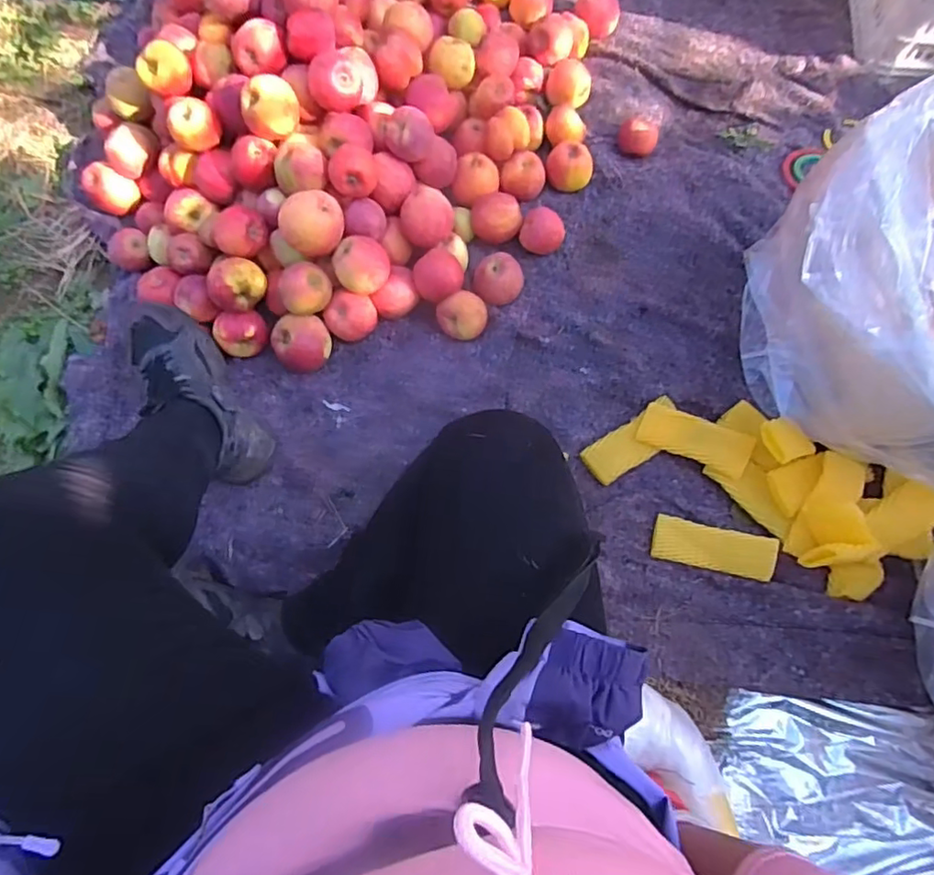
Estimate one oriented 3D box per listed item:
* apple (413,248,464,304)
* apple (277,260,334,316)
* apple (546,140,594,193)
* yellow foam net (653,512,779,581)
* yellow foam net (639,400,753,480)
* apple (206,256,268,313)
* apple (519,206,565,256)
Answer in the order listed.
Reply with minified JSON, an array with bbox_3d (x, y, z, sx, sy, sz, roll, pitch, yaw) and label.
[{"bbox_3d":[-0.043,-0.236,0.890,0.067,0.064,0.063,0,74,2],"label":"apple"},{"bbox_3d":[-0.231,-0.213,0.864,0.073,0.055,0.060,-28,75,-6],"label":"apple"},{"bbox_3d":[0.170,-0.450,0.998,0.073,0.057,0.067,0,74,2],"label":"apple"},{"bbox_3d":[0.332,0.149,0.810,0.155,0.012,0.058,11,88,12],"label":"yellow foam net"},{"bbox_3d":[0.318,0.002,0.841,0.146,0.016,0.059,22,98,16],"label":"yellow foam net"},{"bbox_3d":[-0.334,-0.221,0.883,0.084,0.062,0.062,-23,75,-5],"label":"apple"},{"bbox_3d":[0.121,-0.326,0.967,0.069,0.056,0.068,0,74,2],"label":"apple"}]

